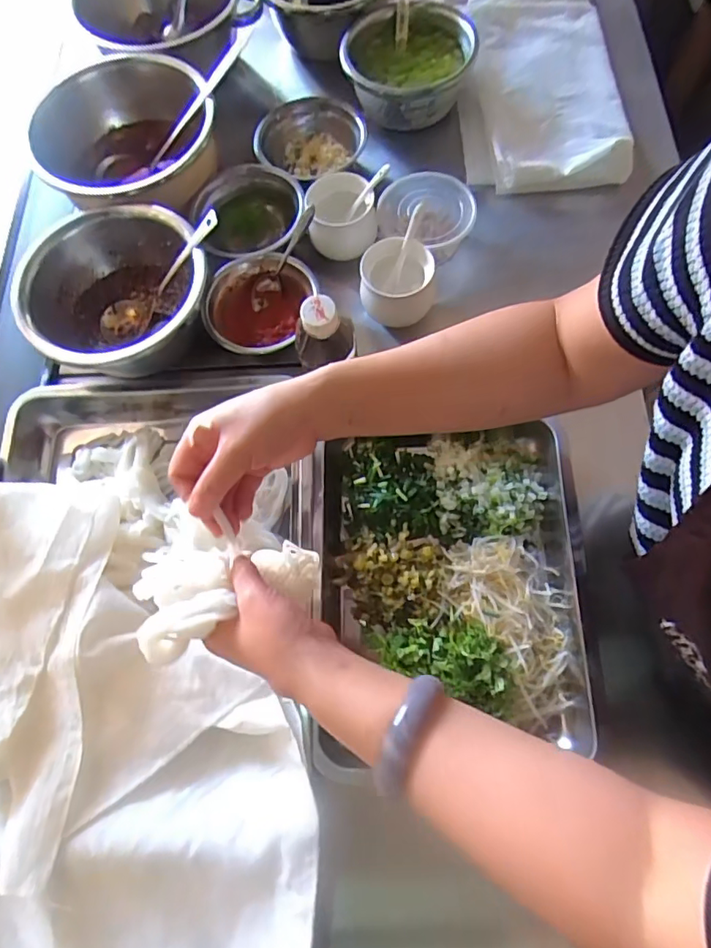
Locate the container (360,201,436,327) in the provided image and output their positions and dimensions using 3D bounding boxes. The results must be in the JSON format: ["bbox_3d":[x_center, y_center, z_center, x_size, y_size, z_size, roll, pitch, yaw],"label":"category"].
[{"bbox_3d":[0.046,-0.232,0.592,0.081,0.073,0.101,0,72,-1],"label":"container"}]

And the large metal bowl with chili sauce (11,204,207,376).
[{"bbox_3d":[-0.272,-0.210,0.600,0.208,0.109,0.190,-41,73,-9],"label":"large metal bowl with chili sauce"}]

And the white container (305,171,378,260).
[{"bbox_3d":[-0.019,-0.317,0.648,0.081,0.061,0.083,-6,73,-2],"label":"white container"}]

